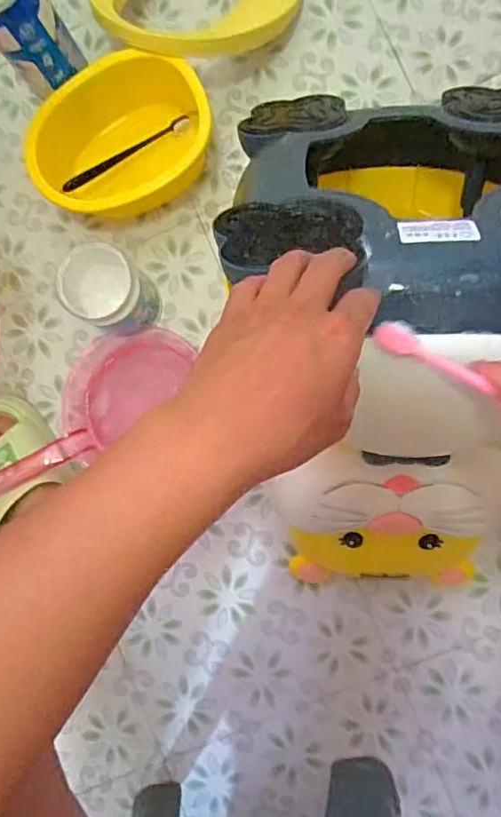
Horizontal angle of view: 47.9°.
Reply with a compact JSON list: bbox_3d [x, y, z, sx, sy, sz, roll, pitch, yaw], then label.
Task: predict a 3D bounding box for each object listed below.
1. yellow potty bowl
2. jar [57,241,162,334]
[{"bbox_3d":[-0.147,-0.312,0.667,0.208,0.090,0.163,-19,86,4],"label":"yellow potty bowl"},{"bbox_3d":[-0.153,-0.127,0.641,0.082,0.130,0.079,0,88,5],"label":"jar"}]

